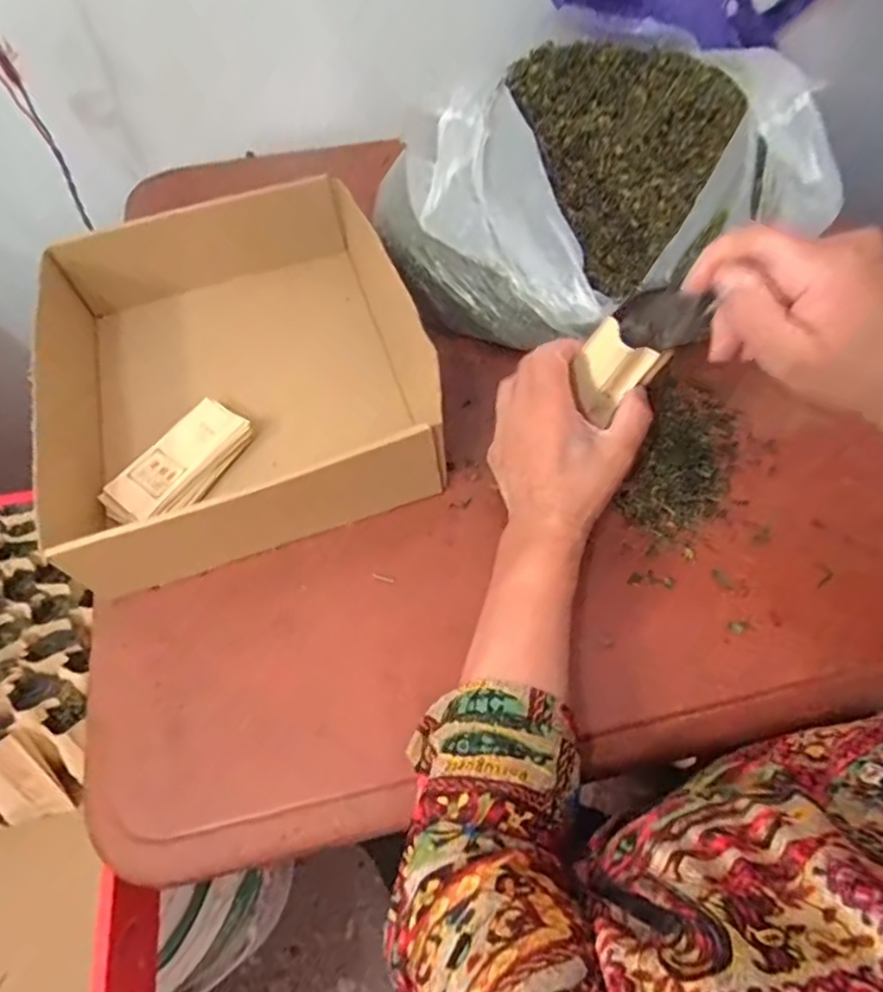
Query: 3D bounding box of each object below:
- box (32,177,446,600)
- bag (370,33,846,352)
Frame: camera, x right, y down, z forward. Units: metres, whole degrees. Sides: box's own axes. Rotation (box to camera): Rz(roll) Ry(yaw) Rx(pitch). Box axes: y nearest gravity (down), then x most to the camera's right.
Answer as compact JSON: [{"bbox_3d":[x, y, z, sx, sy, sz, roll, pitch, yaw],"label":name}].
[{"bbox_3d":[-0.189,-0.116,0.527,0.321,0.087,0.338,-17,59,-10],"label":"box"},{"bbox_3d":[0.130,-0.265,0.551,0.324,0.142,0.263,-26,61,-15],"label":"bag"}]

